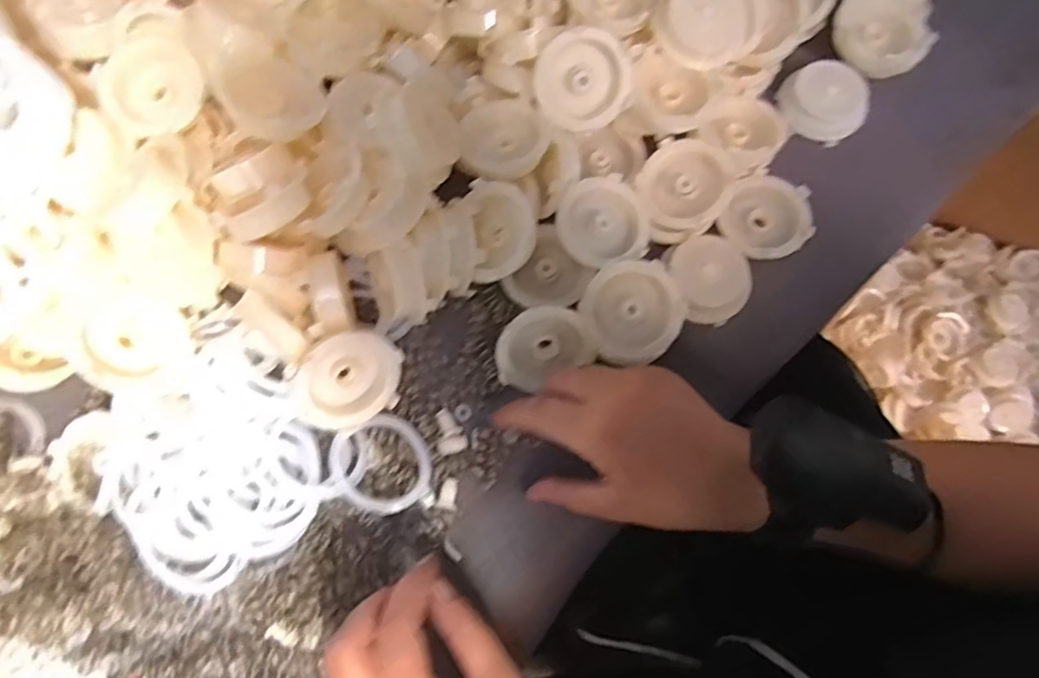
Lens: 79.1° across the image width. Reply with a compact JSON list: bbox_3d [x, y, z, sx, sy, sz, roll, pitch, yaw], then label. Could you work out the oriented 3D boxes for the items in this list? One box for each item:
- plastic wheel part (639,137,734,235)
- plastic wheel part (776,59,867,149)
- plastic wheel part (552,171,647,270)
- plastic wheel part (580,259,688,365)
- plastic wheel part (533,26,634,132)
[{"bbox_3d":[0.097,-0.090,0.364,0.051,0.014,0.052,27,76,8],"label":"plastic wheel part"},{"bbox_3d":[0.196,-0.152,0.401,0.053,0.019,0.050,27,99,-8],"label":"plastic wheel part"},{"bbox_3d":[0.048,-0.066,0.357,0.052,0.013,0.052,0,73,1],"label":"plastic wheel part"},{"bbox_3d":[0.064,-0.016,0.346,0.055,0.011,0.055,0,85,0],"label":"plastic wheel part"},{"bbox_3d":[0.036,-0.146,0.355,0.051,0.009,0.051,1,121,2],"label":"plastic wheel part"}]

